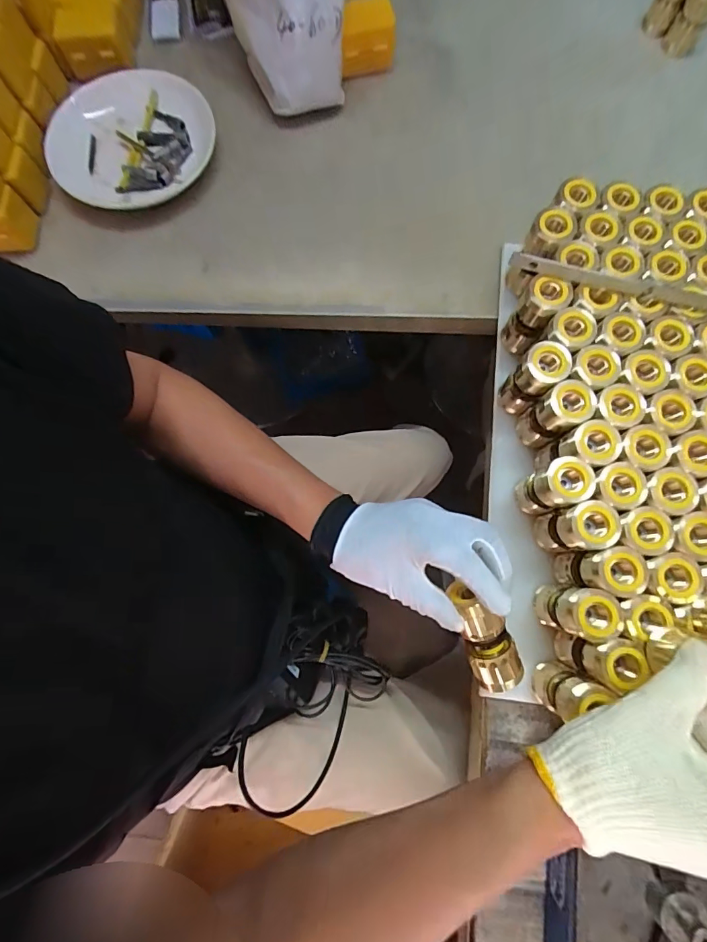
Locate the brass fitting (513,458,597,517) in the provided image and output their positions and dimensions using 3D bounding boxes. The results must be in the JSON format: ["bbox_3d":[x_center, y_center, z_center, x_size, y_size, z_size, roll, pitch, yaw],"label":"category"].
[{"bbox_3d":[0.187,0.017,0.410,0.031,0.102,0.039,-27,78,-6],"label":"brass fitting"}]

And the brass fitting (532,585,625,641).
[{"bbox_3d":[0.199,0.126,0.387,0.041,0.095,0.039,0,77,0],"label":"brass fitting"}]

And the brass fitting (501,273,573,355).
[{"bbox_3d":[0.186,-0.159,0.447,0.036,0.098,0.038,0,77,0],"label":"brass fitting"}]

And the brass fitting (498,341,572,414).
[{"bbox_3d":[0.177,-0.089,0.430,0.038,0.097,0.035,0,77,0],"label":"brass fitting"}]

